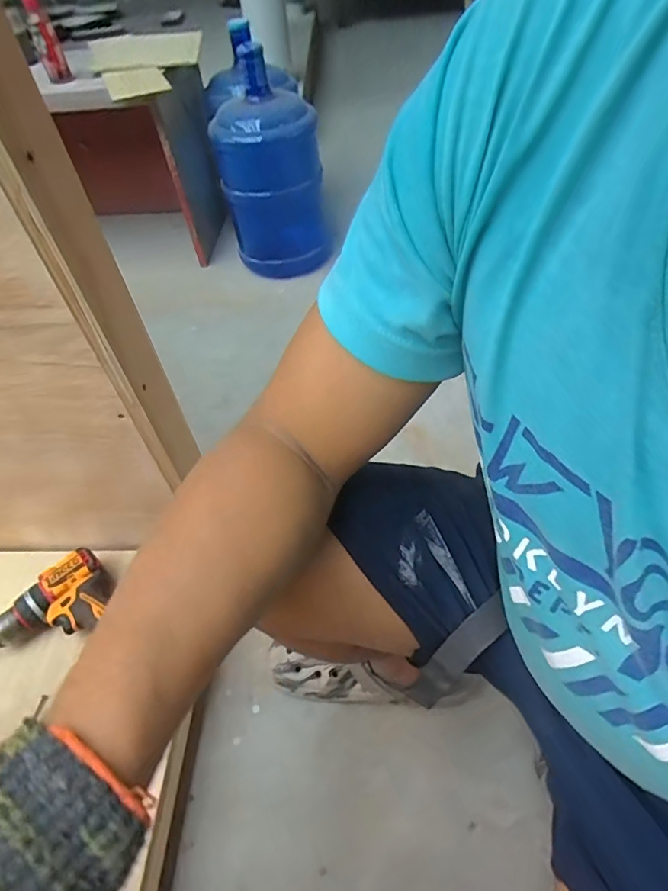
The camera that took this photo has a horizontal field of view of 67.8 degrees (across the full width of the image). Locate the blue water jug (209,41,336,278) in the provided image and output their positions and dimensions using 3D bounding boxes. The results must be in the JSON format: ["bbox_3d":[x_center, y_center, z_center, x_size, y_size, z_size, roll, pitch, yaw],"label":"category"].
[{"bbox_3d":[-0.164,-0.700,1.299,0.255,0.443,0.236,-26,52,-15],"label":"blue water jug"}]

